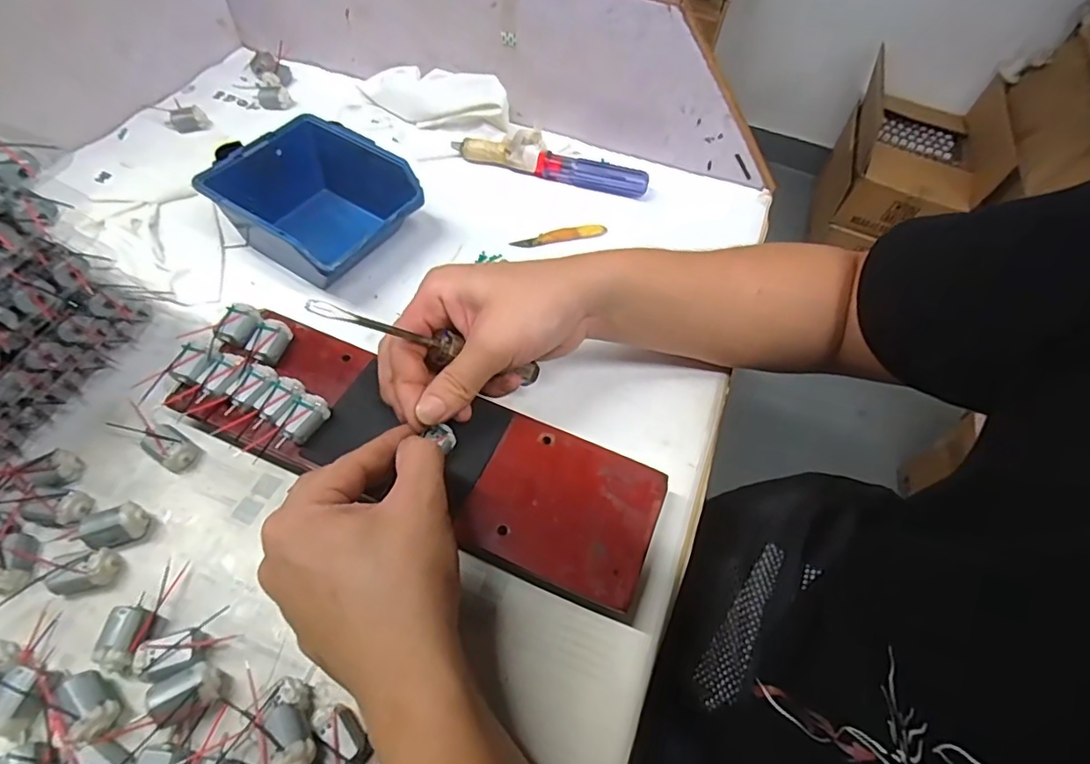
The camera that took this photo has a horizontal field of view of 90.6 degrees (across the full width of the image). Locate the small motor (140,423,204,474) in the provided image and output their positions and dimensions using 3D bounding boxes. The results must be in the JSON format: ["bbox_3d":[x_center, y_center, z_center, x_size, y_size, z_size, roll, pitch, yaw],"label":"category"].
[{"bbox_3d":[-0.224,0.040,0.323,0.030,0.015,0.020,27,58,13],"label":"small motor"}]

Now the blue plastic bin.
[{"bbox_3d":[-0.169,-0.134,0.414,0.130,0.058,0.111,34,60,17],"label":"blue plastic bin"}]

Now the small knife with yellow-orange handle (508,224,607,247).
[{"bbox_3d":[0.012,-0.125,0.458,0.081,0.012,0.009,-8,57,-10],"label":"small knife with yellow-orange handle"}]

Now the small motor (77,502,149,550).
[{"bbox_3d":[-0.234,0.080,0.295,0.029,0.018,0.019,-16,59,-15],"label":"small motor"}]

